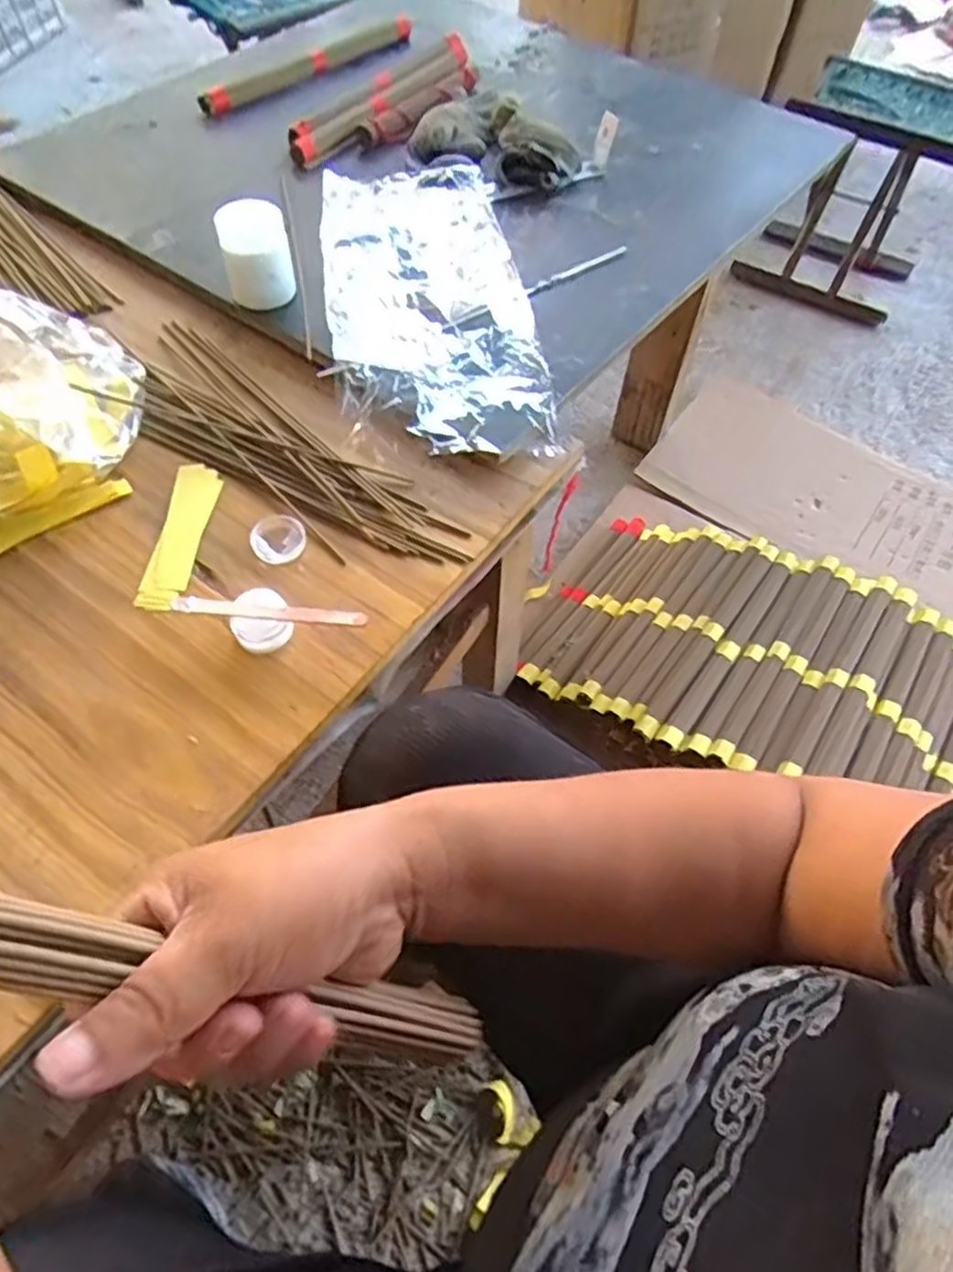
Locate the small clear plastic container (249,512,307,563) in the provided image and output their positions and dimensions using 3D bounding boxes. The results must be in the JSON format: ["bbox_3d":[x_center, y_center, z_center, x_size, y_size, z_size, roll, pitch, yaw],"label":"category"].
[{"bbox_3d":[-0.142,-0.070,0.524,0.038,0.004,0.040,-39,66,-24],"label":"small clear plastic container"}]

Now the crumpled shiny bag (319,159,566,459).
[{"bbox_3d":[-0.044,-0.310,0.649,0.171,0.031,0.391,-6,58,-6],"label":"crumpled shiny bag"}]

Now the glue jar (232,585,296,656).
[{"bbox_3d":[-0.140,-0.010,0.476,0.036,0.026,0.035,1,57,-2],"label":"glue jar"}]

